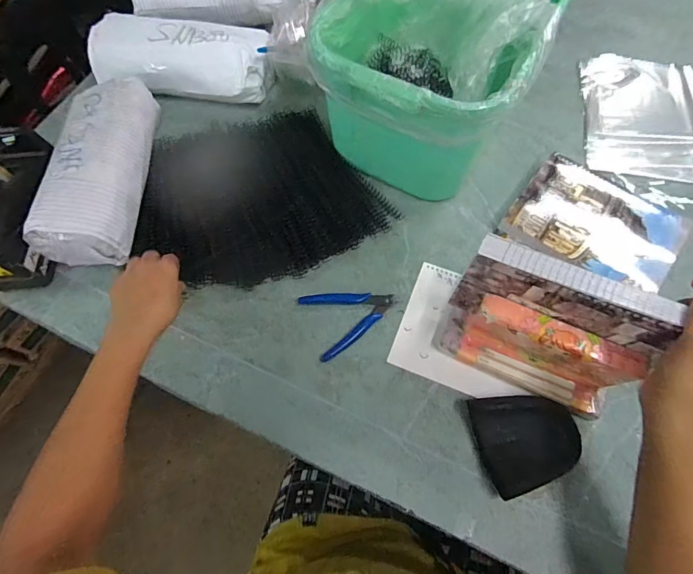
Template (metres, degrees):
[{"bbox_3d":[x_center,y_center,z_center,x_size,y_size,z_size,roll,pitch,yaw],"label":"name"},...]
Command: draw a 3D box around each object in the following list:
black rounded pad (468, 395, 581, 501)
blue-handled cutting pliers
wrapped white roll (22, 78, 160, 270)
[{"bbox_3d":[0.198,0.163,0.438,0.105,0.026,0.095,-12,67,-4],"label":"black rounded pad"},{"bbox_3d":[0.006,0.031,0.510,0.112,0.007,0.084,-23,68,-9],"label":"blue-handled cutting pliers"},{"bbox_3d":[-0.324,-0.159,0.538,0.111,0.069,0.251,-1,67,1],"label":"wrapped white roll"}]

